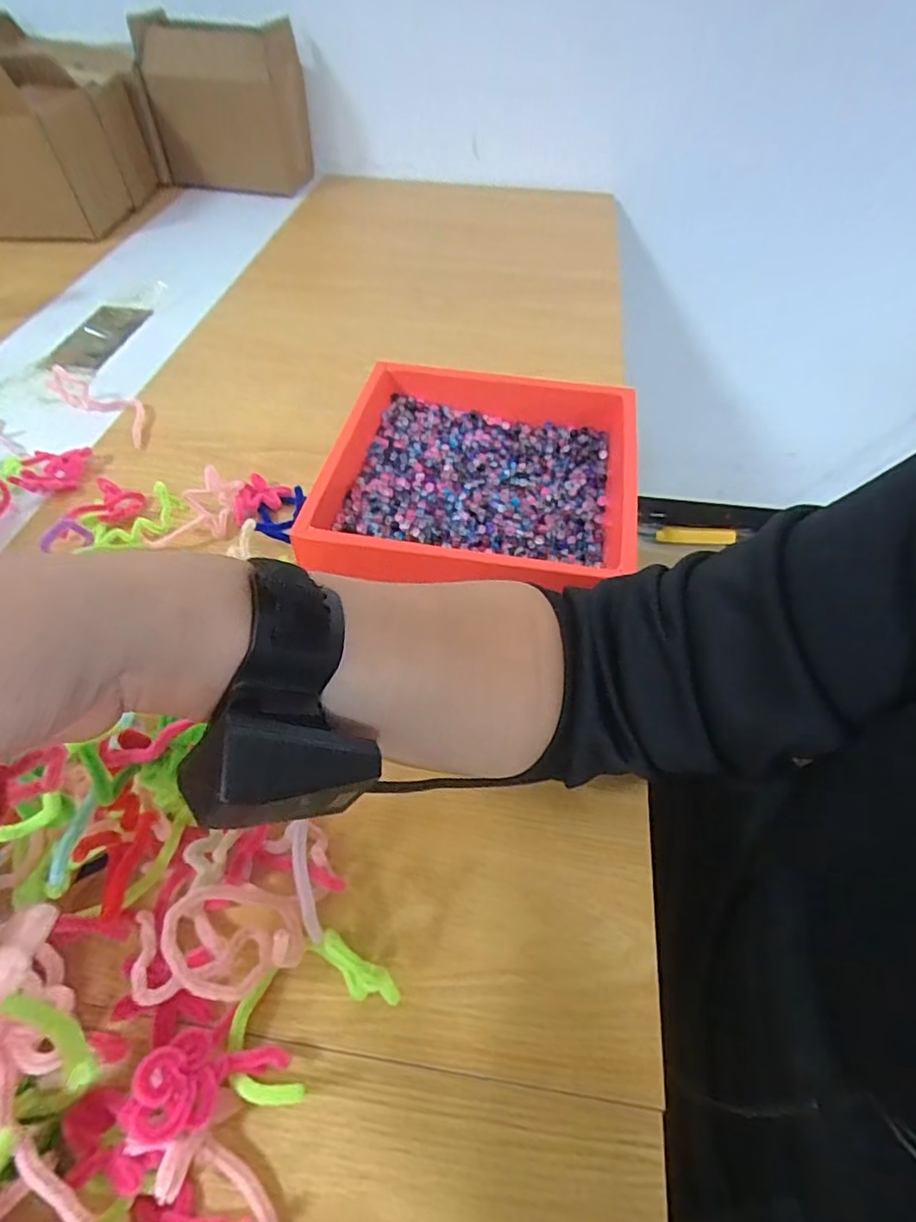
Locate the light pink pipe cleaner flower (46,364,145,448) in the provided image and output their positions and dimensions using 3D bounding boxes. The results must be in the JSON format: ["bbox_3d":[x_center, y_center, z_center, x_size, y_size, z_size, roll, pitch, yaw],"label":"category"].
[{"bbox_3d":[-0.335,-0.203,0.576,0.119,0.032,0.047,30,57,21],"label":"light pink pipe cleaner flower"}]

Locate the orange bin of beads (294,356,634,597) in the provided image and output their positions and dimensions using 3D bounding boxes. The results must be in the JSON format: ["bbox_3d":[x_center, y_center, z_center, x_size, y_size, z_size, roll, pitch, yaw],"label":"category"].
[{"bbox_3d":[0.019,-0.104,0.488,0.240,0.062,0.248,9,52,6],"label":"orange bin of beads"}]

